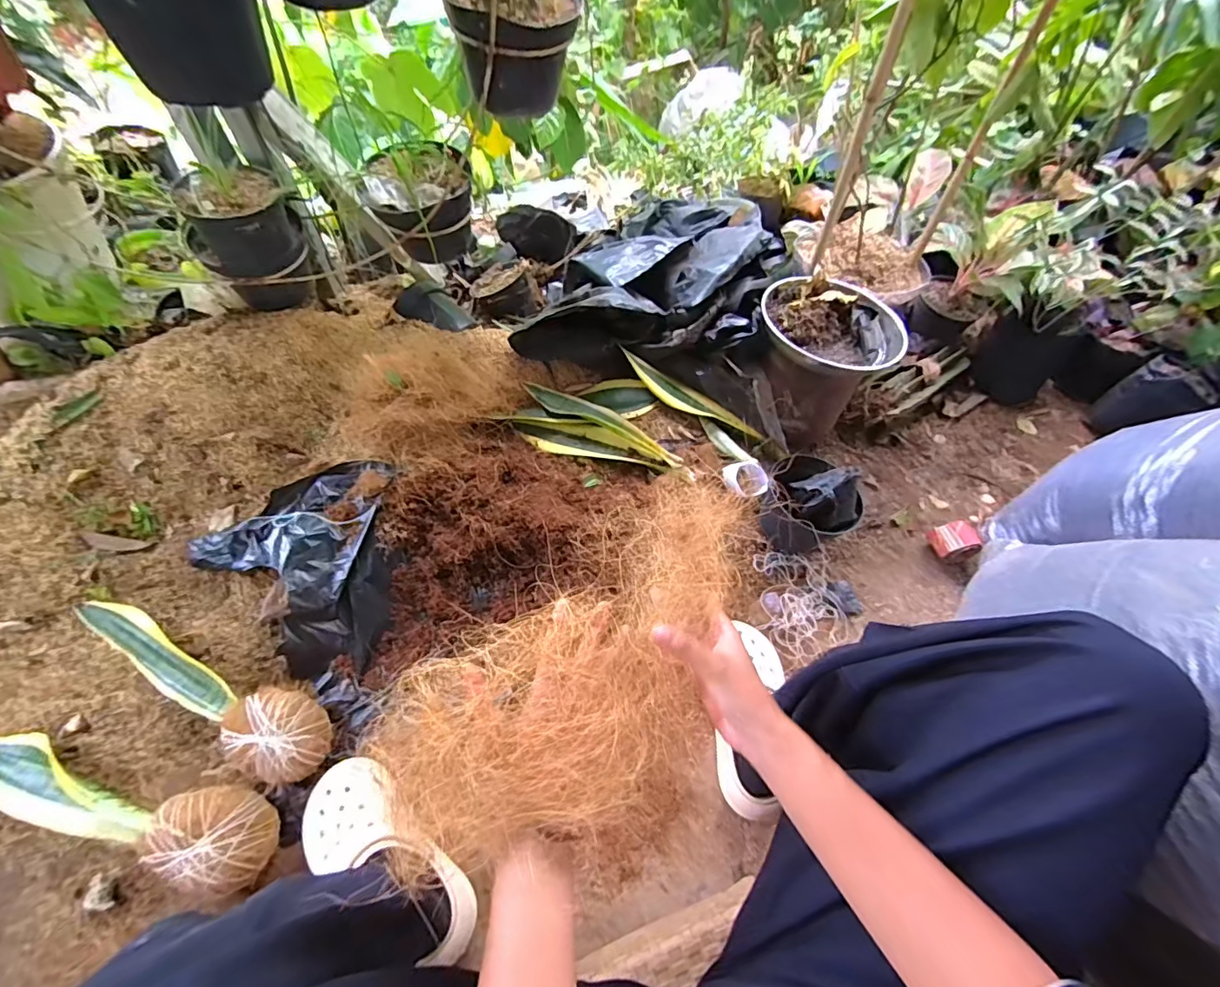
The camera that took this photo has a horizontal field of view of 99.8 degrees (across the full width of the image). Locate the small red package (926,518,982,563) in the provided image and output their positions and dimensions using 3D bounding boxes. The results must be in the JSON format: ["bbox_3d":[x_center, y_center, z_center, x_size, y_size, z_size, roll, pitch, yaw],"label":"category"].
[{"bbox_3d":[0.599,0.086,0.901,0.067,0.062,0.063,-9,61,-9],"label":"small red package"}]

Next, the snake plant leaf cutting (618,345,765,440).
[{"bbox_3d":[0.152,-0.178,0.971,0.300,0.022,0.062,26,60,-10],"label":"snake plant leaf cutting"}]

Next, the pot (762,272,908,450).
[{"bbox_3d":[0.373,-0.239,0.981,0.215,0.248,0.225,2,60,-3],"label":"pot"}]

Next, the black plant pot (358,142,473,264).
[{"bbox_3d":[-0.309,-0.474,0.851,0.171,0.134,0.150,-15,62,-12],"label":"black plant pot"}]

